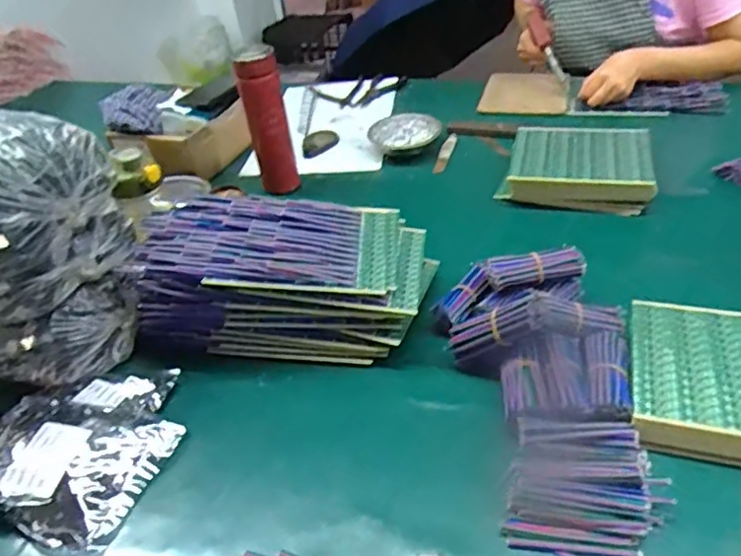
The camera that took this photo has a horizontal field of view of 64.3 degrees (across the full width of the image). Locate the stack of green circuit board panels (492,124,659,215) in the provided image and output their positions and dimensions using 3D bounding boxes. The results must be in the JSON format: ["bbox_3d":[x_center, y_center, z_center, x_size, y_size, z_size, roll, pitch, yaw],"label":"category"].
[{"bbox_3d":[0.306,-0.165,0.890,0.208,0.062,0.165,6,45,10],"label":"stack of green circuit board panels"}]

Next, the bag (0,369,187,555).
[{"bbox_3d":[-0.282,0.159,0.573,0.168,0.036,0.188,10,46,15],"label":"bag"}]

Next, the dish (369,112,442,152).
[{"bbox_3d":[0.062,-0.260,1.051,0.123,0.029,0.104,-2,44,2],"label":"dish"}]

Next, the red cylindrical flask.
[{"bbox_3d":[-0.156,-0.229,0.915,0.062,0.248,0.055,-13,44,-9],"label":"red cylindrical flask"}]

